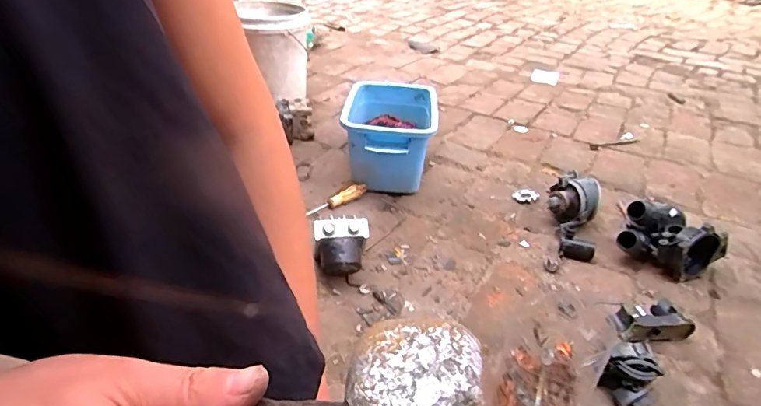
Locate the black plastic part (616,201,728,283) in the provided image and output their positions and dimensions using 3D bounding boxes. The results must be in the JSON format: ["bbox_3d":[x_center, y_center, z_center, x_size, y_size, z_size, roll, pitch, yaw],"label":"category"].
[{"bbox_3d":[0.508,0.061,0.800,0.154,0.083,0.106,29,42,34],"label":"black plastic part"}]

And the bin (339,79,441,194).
[{"bbox_3d":[0.022,-0.152,1.048,0.195,0.150,0.293,5,34,3],"label":"bin"}]

